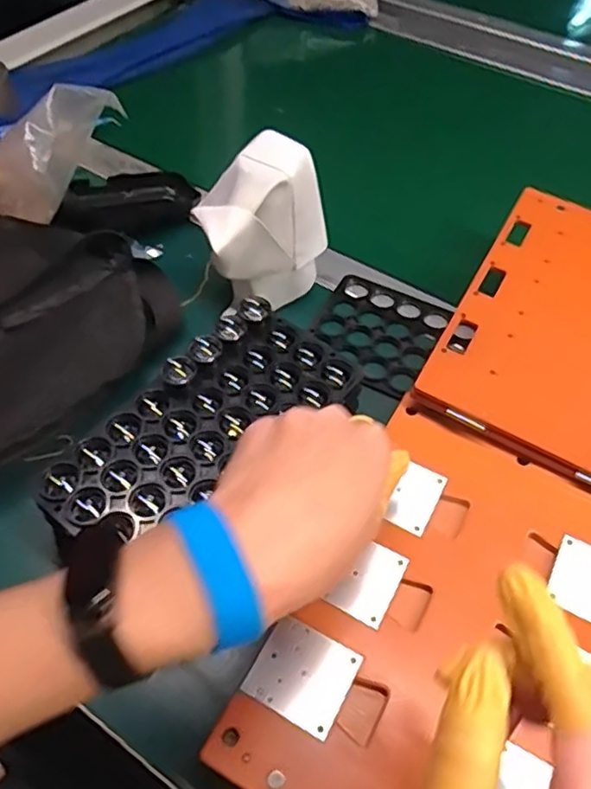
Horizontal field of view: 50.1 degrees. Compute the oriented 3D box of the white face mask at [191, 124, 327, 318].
[{"bbox_3d":[-0.030,-0.127,0.485,0.099,0.118,0.075,-23,57,-17],"label":"white face mask"}]

